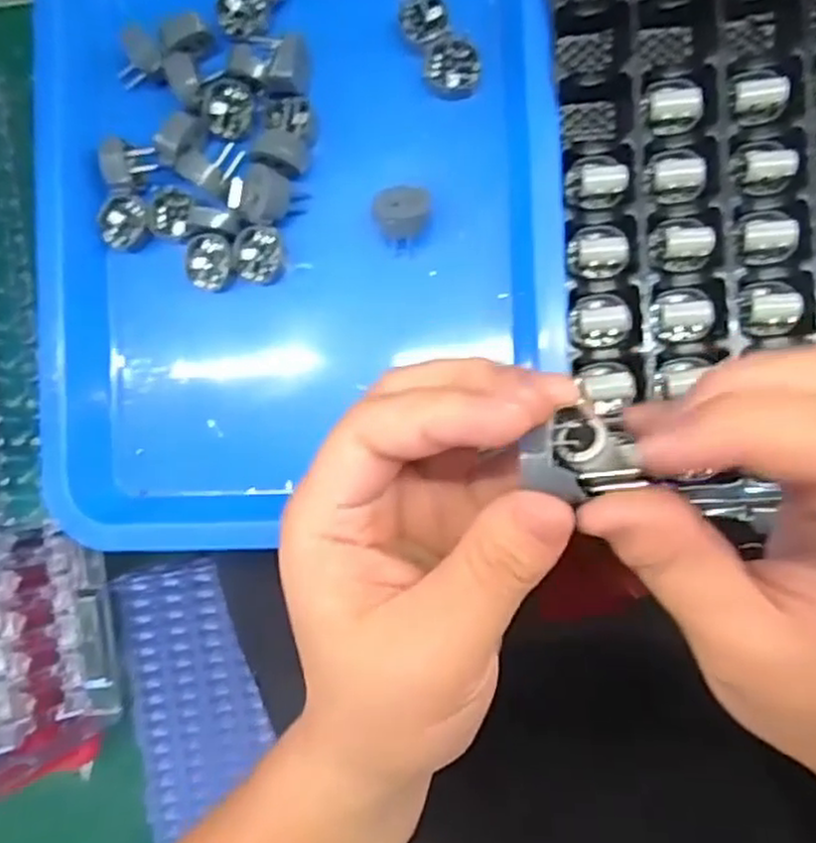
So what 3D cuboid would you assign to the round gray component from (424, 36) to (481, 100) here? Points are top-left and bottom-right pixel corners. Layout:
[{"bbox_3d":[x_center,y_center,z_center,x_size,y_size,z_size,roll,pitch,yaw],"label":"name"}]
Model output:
[{"bbox_3d":[0.023,-0.180,0.368,0.027,0.016,0.023,9,87,10],"label":"round gray component"}]

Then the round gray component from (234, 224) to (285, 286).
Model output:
[{"bbox_3d":[-0.077,-0.087,0.378,0.022,0.014,0.027,7,87,9],"label":"round gray component"}]

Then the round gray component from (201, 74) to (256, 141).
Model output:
[{"bbox_3d":[-0.093,-0.165,0.379,0.025,0.014,0.030,-2,86,9],"label":"round gray component"}]

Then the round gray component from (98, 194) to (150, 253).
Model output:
[{"bbox_3d":[-0.150,-0.106,0.386,0.025,0.010,0.028,-1,86,9],"label":"round gray component"}]

